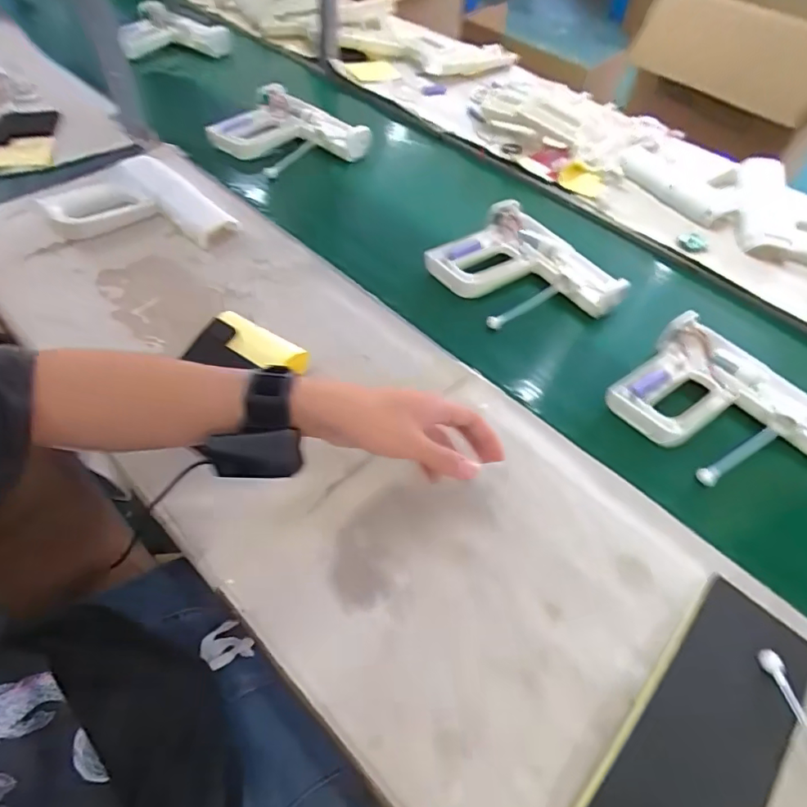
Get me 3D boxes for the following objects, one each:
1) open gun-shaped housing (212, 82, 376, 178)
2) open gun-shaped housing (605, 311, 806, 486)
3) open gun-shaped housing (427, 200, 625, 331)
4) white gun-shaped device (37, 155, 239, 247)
[{"bbox_3d":[-0.194,-0.448,0.863,0.228,0.055,0.182,31,57,18],"label":"open gun-shaped housing"},{"bbox_3d":[0.364,0.005,0.559,0.215,0.040,0.176,39,60,23],"label":"open gun-shaped housing"},{"bbox_3d":[0.166,-0.175,0.675,0.184,0.047,0.212,-32,61,-25],"label":"open gun-shaped housing"},{"bbox_3d":[-0.353,-0.256,0.677,0.203,0.032,0.178,37,59,22],"label":"white gun-shaped device"}]

